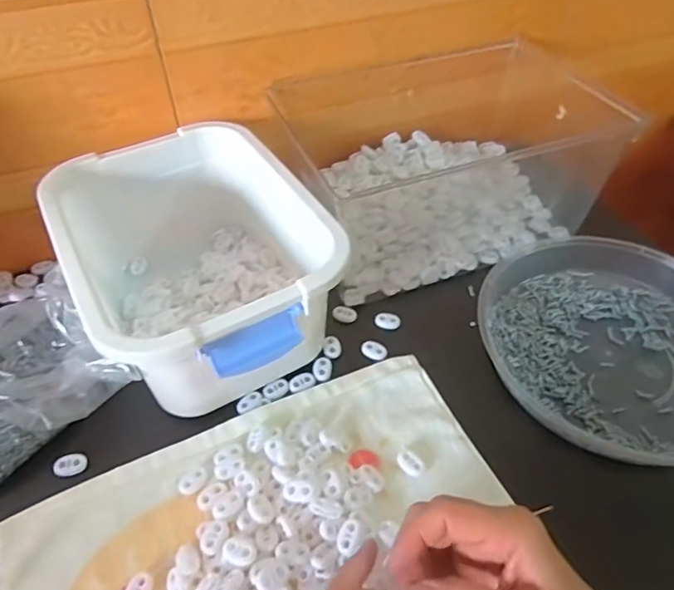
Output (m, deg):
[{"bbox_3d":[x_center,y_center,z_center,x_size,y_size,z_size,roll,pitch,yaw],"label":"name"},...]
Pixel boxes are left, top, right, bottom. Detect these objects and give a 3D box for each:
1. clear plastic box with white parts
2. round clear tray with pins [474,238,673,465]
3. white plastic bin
[{"bbox_3d":[0.127,-0.145,0.550,0.335,0.129,0.217,-19,50,-17],"label":"clear plastic box with white parts"},{"bbox_3d":[0.238,0.033,0.447,0.212,0.054,0.228,0,47,0],"label":"round clear tray with pins"},{"bbox_3d":[-0.121,-0.032,0.443,0.186,0.116,0.249,-24,52,-20],"label":"white plastic bin"}]

